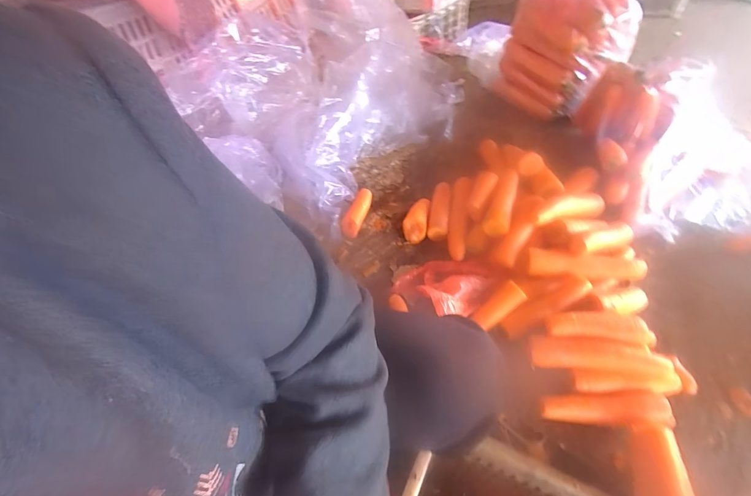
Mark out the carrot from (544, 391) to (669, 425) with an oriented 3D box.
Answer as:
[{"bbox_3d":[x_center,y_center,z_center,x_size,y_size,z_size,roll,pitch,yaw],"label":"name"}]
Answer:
[{"bbox_3d":[0.306,0.222,0.491,0.161,0.043,0.040,1,50,2],"label":"carrot"}]

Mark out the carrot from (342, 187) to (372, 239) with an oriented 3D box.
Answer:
[{"bbox_3d":[-0.033,-0.077,0.736,0.033,0.041,0.123,12,51,11],"label":"carrot"}]

